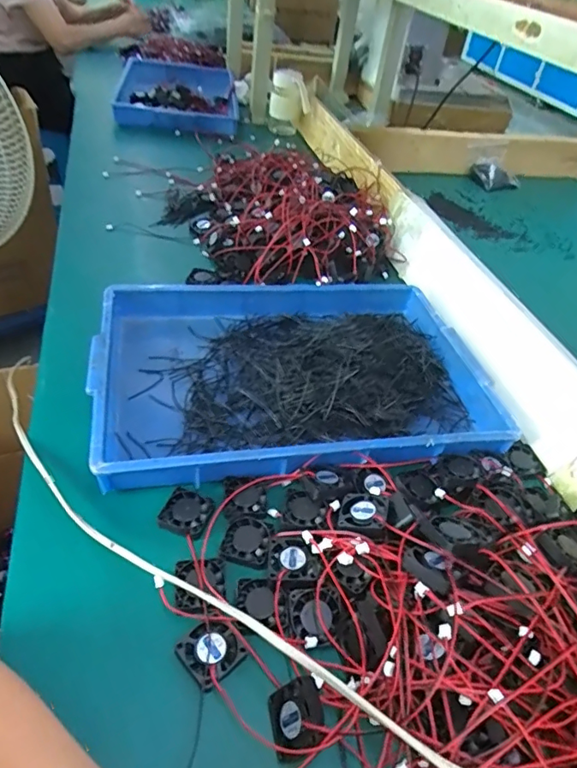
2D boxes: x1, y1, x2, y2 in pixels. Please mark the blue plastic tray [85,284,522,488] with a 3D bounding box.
[{"bbox_3d":[0.006,-0.024,0.589,0.422,0.045,0.293,-5,44,-12],"label":"blue plastic tray"}]

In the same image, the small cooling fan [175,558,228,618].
[{"bbox_3d":[-0.068,0.157,0.397,0.037,0.007,0.044,-5,44,-13],"label":"small cooling fan"}]

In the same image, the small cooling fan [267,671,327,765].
[{"bbox_3d":[0.005,0.217,0.330,0.011,0.044,0.040,29,26,-38],"label":"small cooling fan"}]

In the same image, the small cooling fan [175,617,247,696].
[{"bbox_3d":[-0.055,0.192,0.365,0.038,0.008,0.038,-29,54,-32],"label":"small cooling fan"}]

